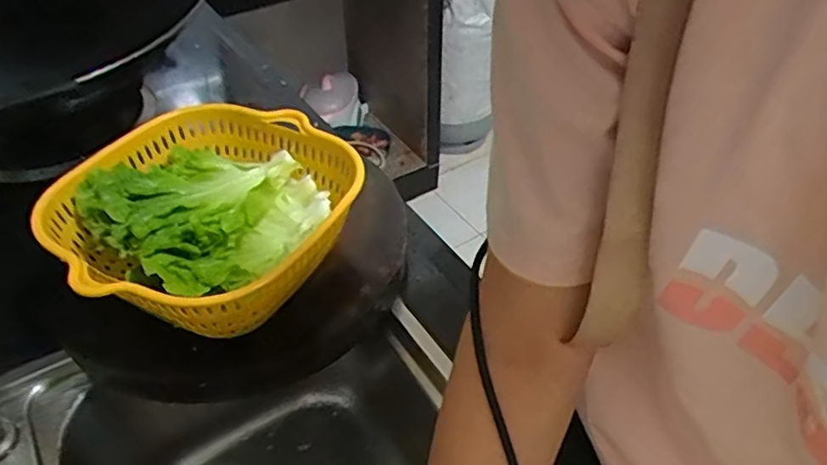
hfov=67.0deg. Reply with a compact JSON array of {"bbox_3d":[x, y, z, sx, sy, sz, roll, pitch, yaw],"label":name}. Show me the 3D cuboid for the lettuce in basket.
[{"bbox_3d":[-0.180,-0.024,0.539,0.173,0.064,0.175,0,43,0],"label":"lettuce in basket"}]

